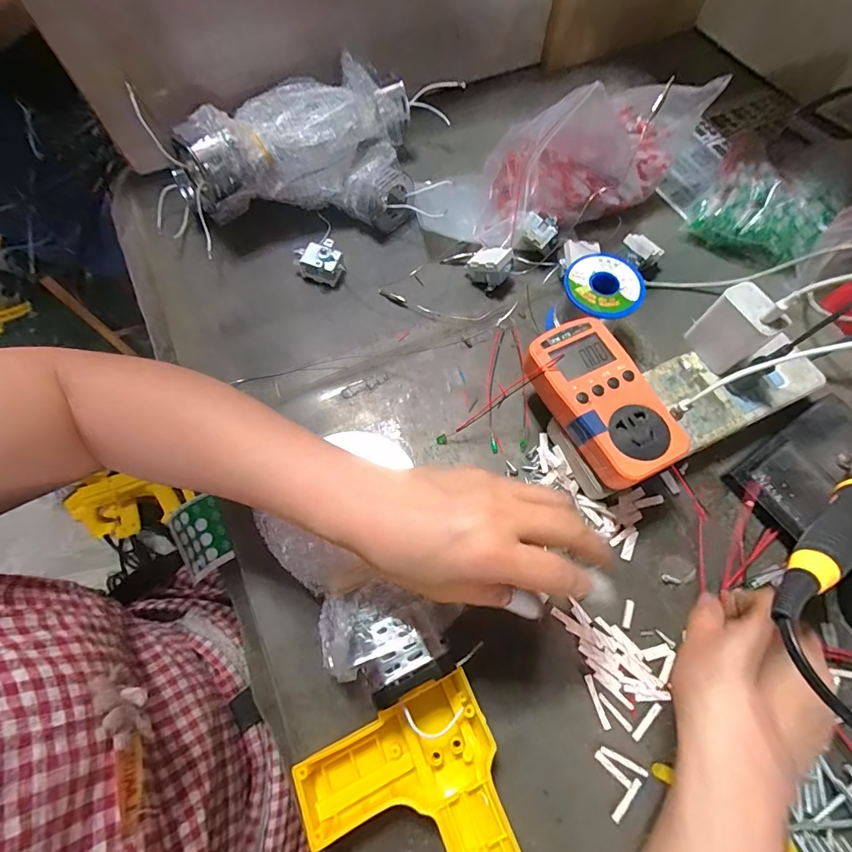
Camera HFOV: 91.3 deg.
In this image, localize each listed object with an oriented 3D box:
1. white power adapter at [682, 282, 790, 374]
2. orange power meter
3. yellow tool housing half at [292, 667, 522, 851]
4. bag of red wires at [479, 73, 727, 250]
[{"bbox_3d":[0.246,-0.077,0.334,0.031,0.056,0.046,-31,71,-11],"label":"white power adapter"},{"bbox_3d":[0.131,-0.020,0.314,0.069,0.028,0.126,-25,70,-9],"label":"orange power meter"},{"bbox_3d":[0.001,0.248,0.245,0.120,0.038,0.150,-25,69,-8],"label":"yellow tool housing half"},{"bbox_3d":[0.161,-0.262,0.412,0.235,0.122,0.080,-16,68,-5],"label":"bag of red wires"}]

